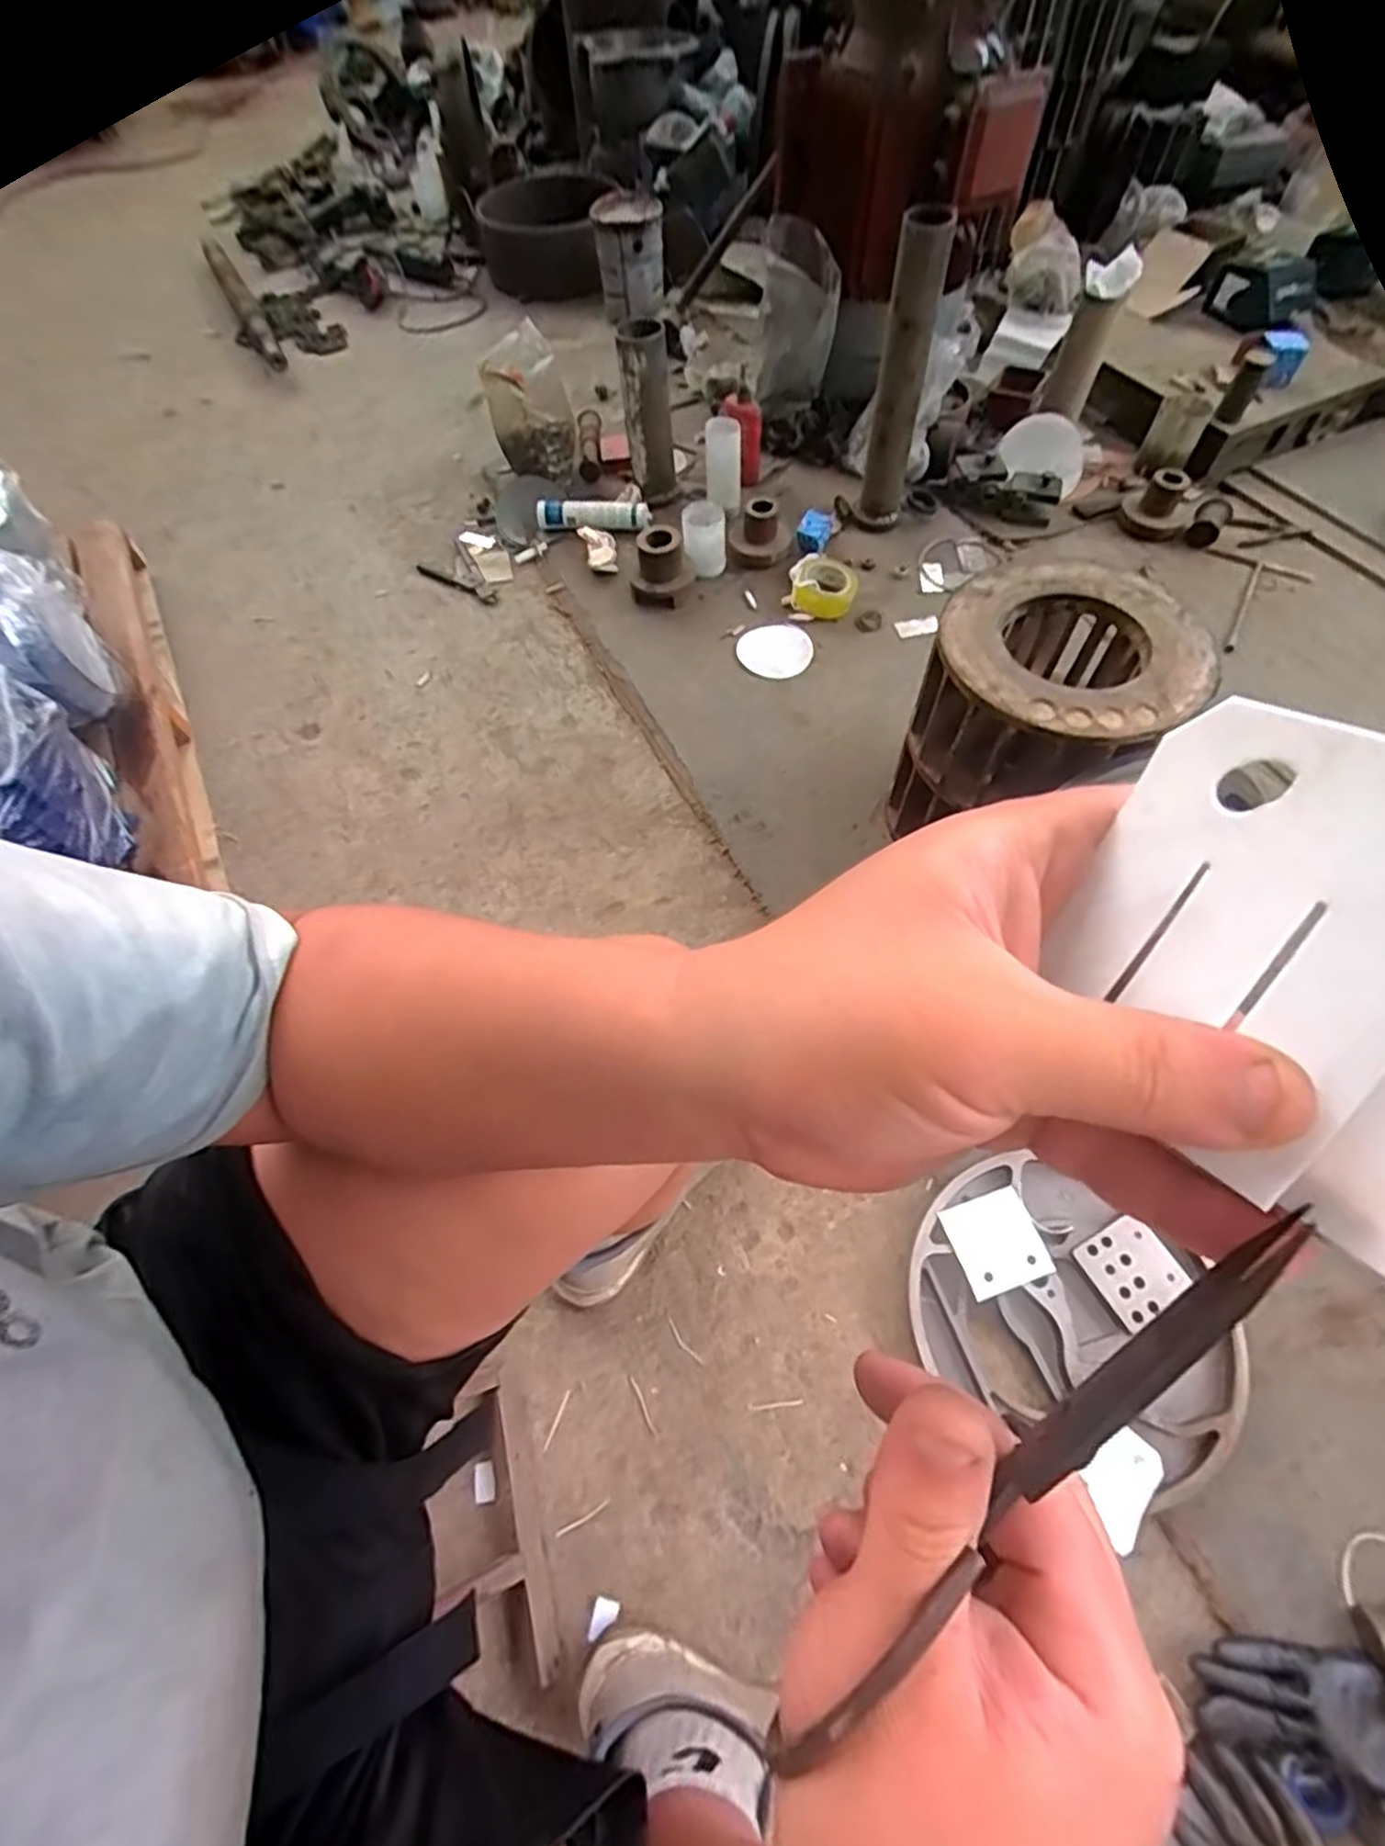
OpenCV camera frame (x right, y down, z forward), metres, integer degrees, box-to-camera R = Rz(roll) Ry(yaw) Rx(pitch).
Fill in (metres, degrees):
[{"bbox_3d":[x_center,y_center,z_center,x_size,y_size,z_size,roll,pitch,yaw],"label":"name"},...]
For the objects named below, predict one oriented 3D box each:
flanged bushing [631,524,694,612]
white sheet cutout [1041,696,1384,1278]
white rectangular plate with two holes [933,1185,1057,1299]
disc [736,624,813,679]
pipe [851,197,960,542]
[{"bbox_3d":[-0.048,-0.617,1.242,0.095,0.099,0.095,10,61,7],"label":"flanged bushing"},{"bbox_3d":[0.123,0.007,0.147,0.009,0.087,0.088,4,28,-40],"label":"white sheet cutout"},{"bbox_3d":[0.327,0.344,0.773,0.093,0.006,0.091,-18,62,-7],"label":"white rectangular plate with two holes"},{"bbox_3d":[0.141,-0.467,1.224,0.123,0.015,0.101,-1,61,1],"label":"disc"},{"bbox_3d":[0.336,-0.864,1.178,0.082,0.420,0.078,16,62,10],"label":"pipe"}]

